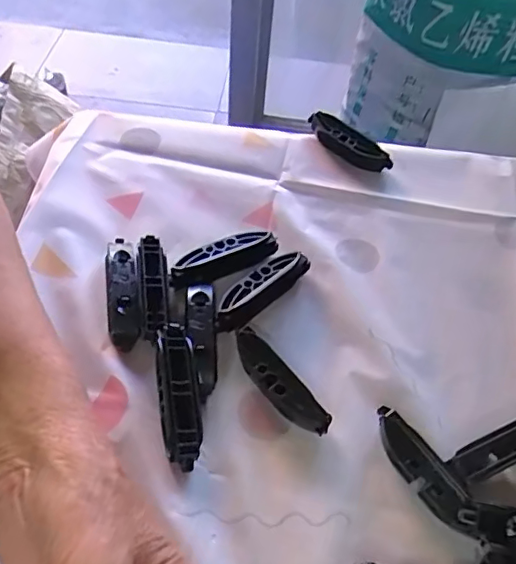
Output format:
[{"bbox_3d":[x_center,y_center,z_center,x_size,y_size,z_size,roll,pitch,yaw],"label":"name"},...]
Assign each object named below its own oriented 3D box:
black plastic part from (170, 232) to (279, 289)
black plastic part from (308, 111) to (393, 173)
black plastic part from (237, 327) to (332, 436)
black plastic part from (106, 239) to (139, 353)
[{"bbox_3d":[-0.023,-0.016,0.376,0.076,0.011,0.028,-21,57,-19],"label":"black plastic part"},{"bbox_3d":[0.074,-0.118,0.461,0.081,0.019,0.021,32,57,18],"label":"black plastic part"},{"bbox_3d":[0.012,0.059,0.325,0.019,0.015,0.073,-35,63,-26],"label":"black plastic part"},{"bbox_3d":[-0.087,0.004,0.354,0.018,0.015,0.079,-5,54,-8],"label":"black plastic part"}]

